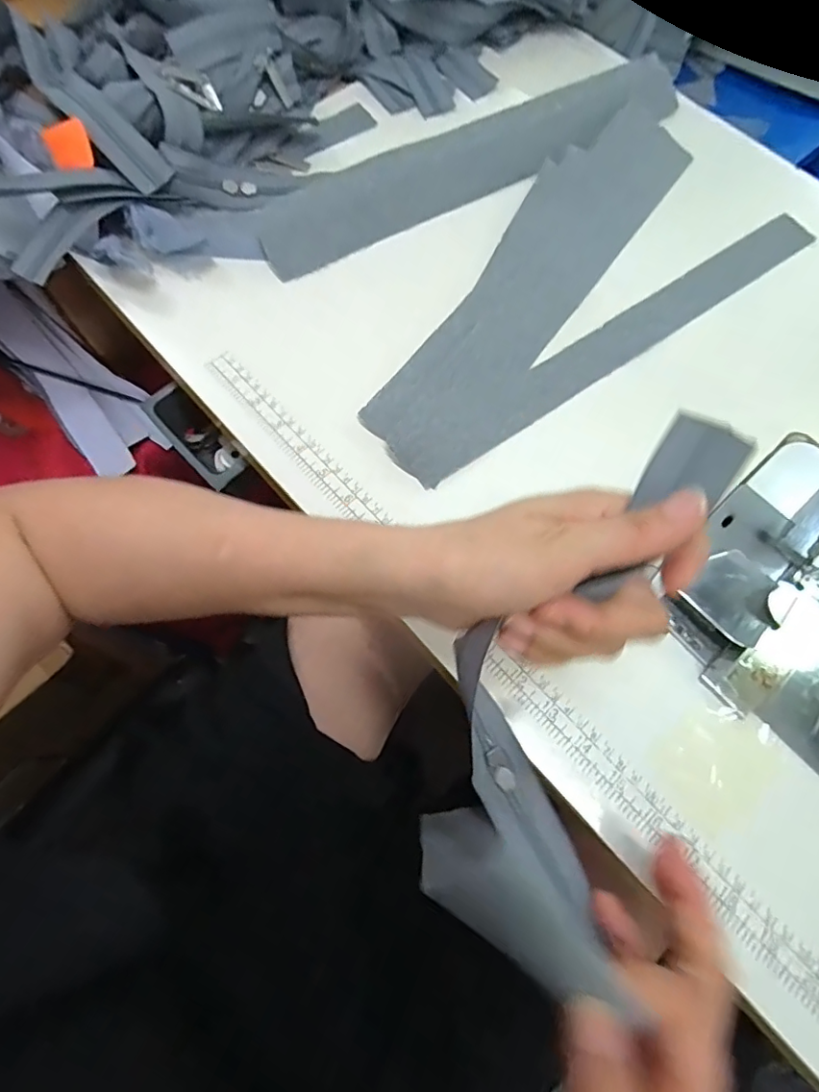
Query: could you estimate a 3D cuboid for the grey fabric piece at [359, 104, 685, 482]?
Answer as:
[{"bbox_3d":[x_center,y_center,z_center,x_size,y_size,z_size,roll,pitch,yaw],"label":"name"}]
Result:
[{"bbox_3d":[0.101,-0.214,0.418,0.084,0.016,0.395,38,73,-1],"label":"grey fabric piece"}]

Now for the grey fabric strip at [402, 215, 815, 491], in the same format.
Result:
[{"bbox_3d":[0.161,-0.157,0.402,0.389,0.006,0.036,-33,74,-12],"label":"grey fabric strip"}]

